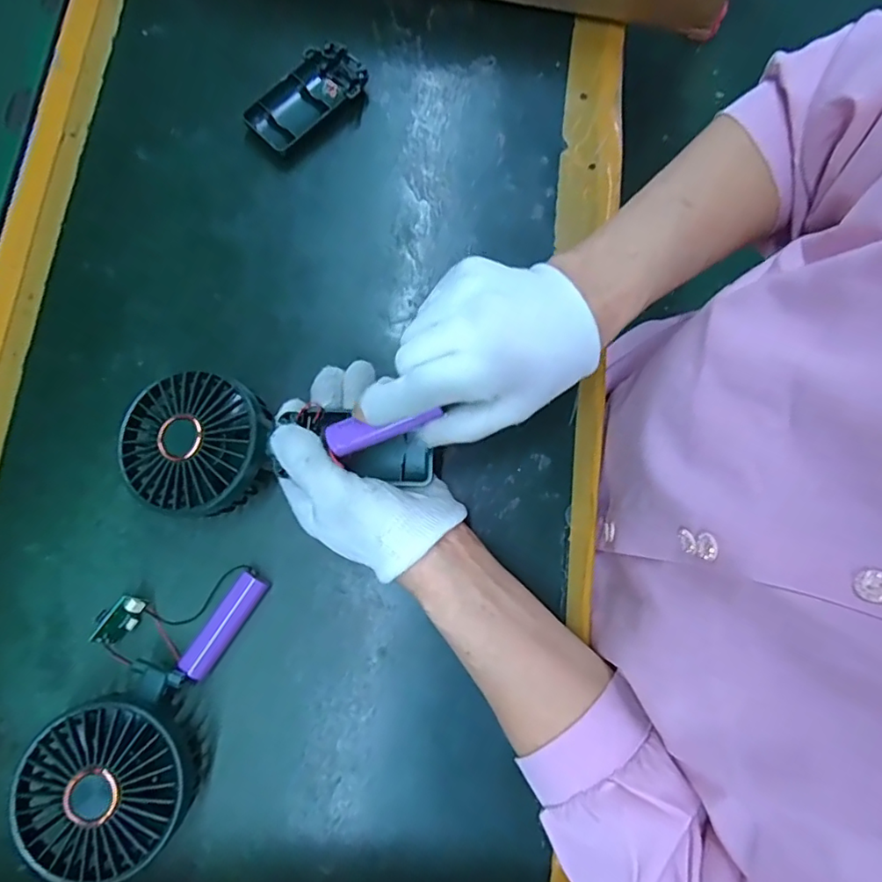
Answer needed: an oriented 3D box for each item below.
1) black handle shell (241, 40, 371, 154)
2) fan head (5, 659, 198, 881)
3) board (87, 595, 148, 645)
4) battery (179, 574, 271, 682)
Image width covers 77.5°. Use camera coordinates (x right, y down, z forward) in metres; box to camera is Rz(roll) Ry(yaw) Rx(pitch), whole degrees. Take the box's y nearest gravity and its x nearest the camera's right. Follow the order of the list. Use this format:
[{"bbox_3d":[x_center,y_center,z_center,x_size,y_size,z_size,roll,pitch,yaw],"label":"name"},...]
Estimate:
[{"bbox_3d":[-0.099,-0.256,0.408,0.092,0.016,0.047,-37,82,-8],"label":"black handle shell"},{"bbox_3d":[-0.176,0.183,0.303,0.095,0.046,0.082,-39,82,-8],"label":"fan head"},{"bbox_3d":[-0.193,0.107,0.329,0.031,0.021,0.012,-46,46,-11],"label":"board"},{"bbox_3d":[-0.131,0.111,0.335,0.018,0.019,0.064,34,80,5],"label":"battery"}]

